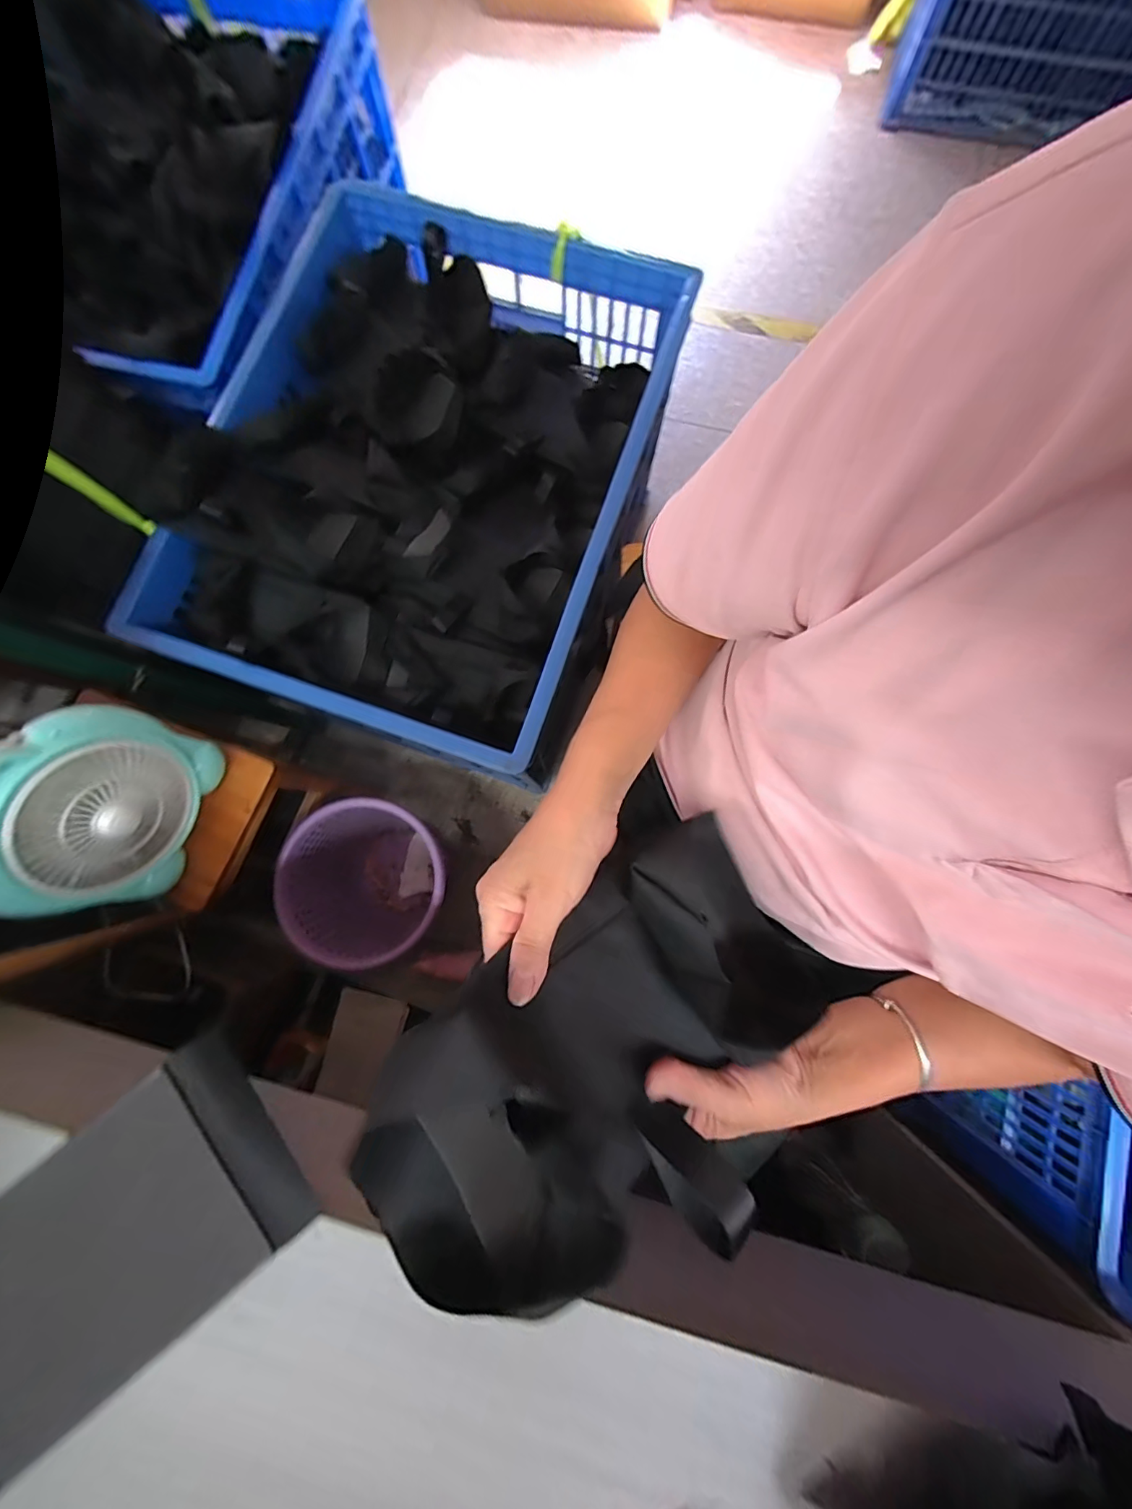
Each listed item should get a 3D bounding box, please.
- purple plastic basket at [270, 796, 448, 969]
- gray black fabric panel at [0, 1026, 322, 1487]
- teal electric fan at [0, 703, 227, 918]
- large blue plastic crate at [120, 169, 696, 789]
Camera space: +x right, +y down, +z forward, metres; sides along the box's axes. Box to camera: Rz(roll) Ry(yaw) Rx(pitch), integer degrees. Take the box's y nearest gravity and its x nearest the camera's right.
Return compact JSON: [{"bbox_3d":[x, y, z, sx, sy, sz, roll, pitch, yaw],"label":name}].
[{"bbox_3d":[-0.355,0.246,0.948,0.275,0.297,0.285,0,80,2],"label":"purple plastic basket"},{"bbox_3d":[-0.332,0.351,0.343,0.269,0.028,0.154,-39,75,-9],"label":"gray black fabric panel"},{"bbox_3d":[-0.555,0.068,0.580,0.080,0.224,0.239,13,81,4],"label":"teal electric fan"},{"bbox_3d":[-0.246,-0.434,0.817,0.647,0.319,0.812,18,81,5],"label":"large blue plastic crate"}]

